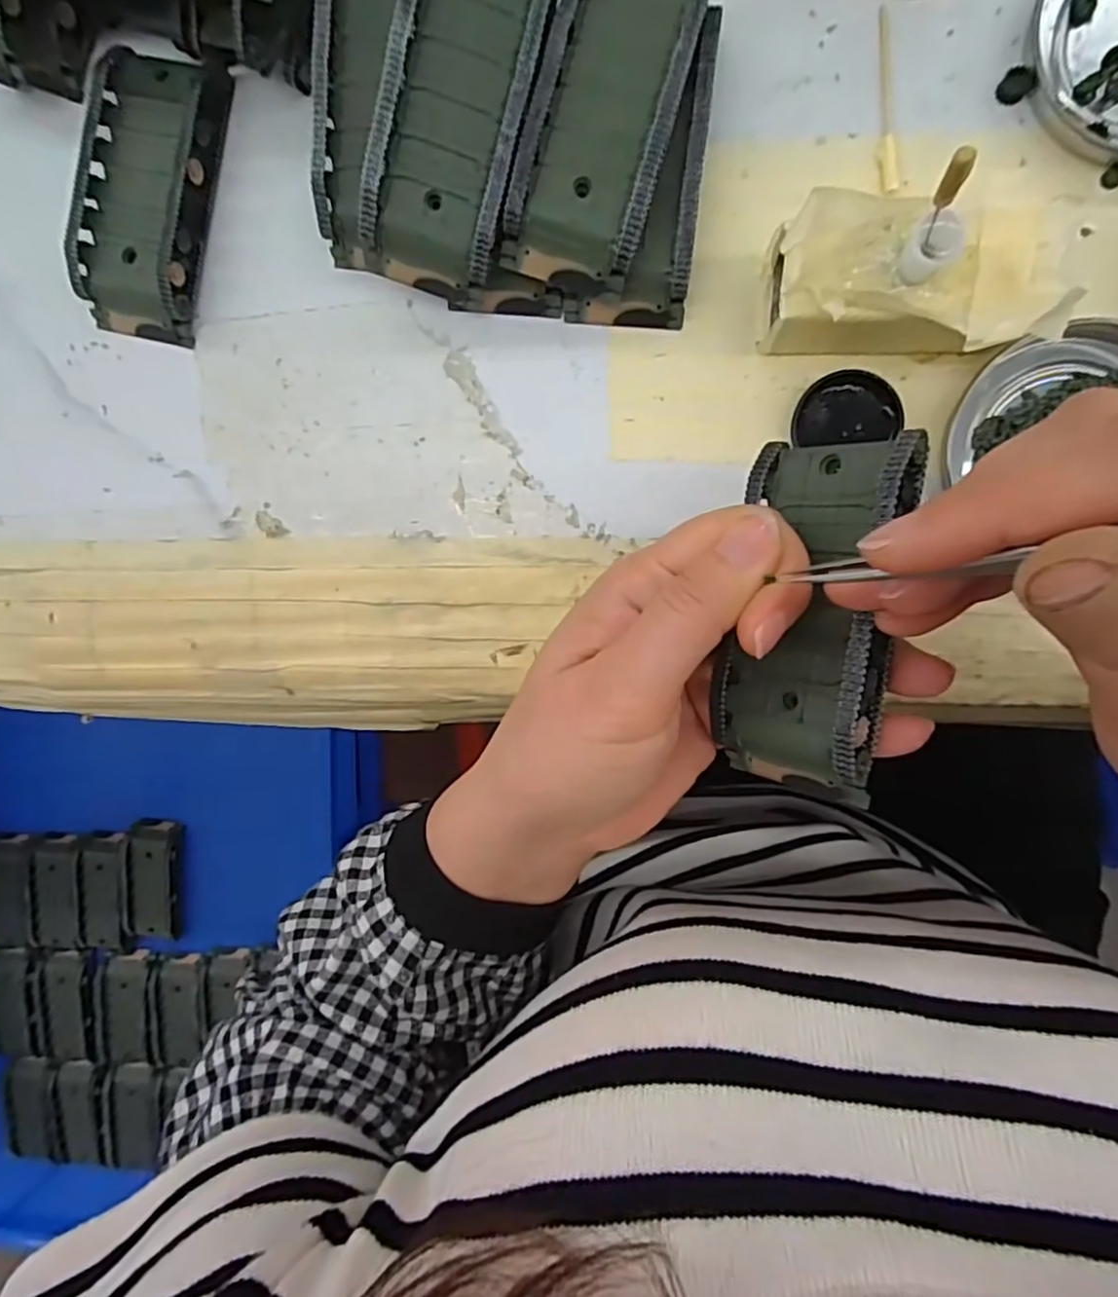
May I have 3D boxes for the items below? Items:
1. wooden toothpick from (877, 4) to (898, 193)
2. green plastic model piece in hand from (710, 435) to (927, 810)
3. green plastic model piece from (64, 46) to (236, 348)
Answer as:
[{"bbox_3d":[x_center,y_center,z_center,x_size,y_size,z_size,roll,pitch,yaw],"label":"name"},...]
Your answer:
[{"bbox_3d":[0.109,-0.184,0.221,0.006,0.004,0.059,-4,95,8],"label":"wooden toothpick"},{"bbox_3d":[0.072,-0.009,0.183,0.023,0.045,0.096,7,91,-33],"label":"green plastic model piece in hand"},{"bbox_3d":[-0.156,-0.171,0.250,0.044,0.020,0.097,14,97,6],"label":"green plastic model piece"}]

